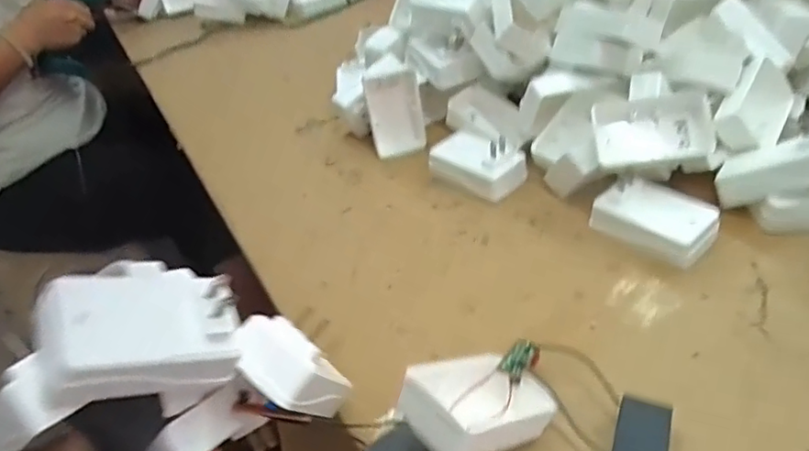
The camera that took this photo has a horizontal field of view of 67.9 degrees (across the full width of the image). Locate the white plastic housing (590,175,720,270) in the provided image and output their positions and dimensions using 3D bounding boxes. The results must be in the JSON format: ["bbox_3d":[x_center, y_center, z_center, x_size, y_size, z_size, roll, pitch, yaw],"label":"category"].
[{"bbox_3d":[0.203,-0.007,0.486,0.050,0.032,0.085,-33,44,-26],"label":"white plastic housing"}]

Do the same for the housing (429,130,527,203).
[{"bbox_3d":[0.070,-0.066,0.575,0.090,0.042,0.057,26,51,36],"label":"housing"}]

